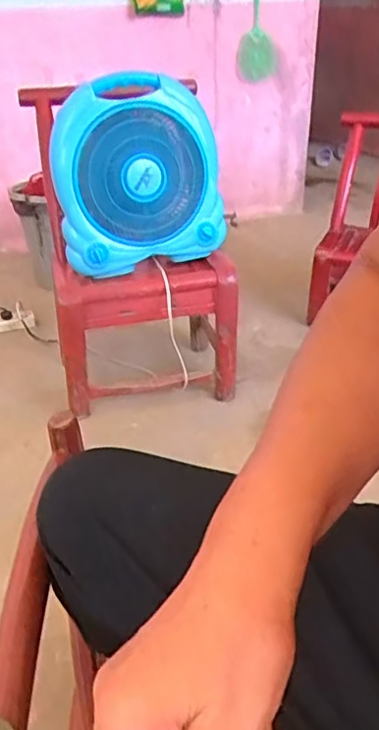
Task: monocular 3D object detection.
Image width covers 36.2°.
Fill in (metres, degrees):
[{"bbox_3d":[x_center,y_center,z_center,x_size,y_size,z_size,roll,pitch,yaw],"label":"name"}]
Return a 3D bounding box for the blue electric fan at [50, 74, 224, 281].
[{"bbox_3d":[-0.110,-0.395,1.197,0.351,0.342,0.160,-18,34,-25],"label":"blue electric fan"}]

